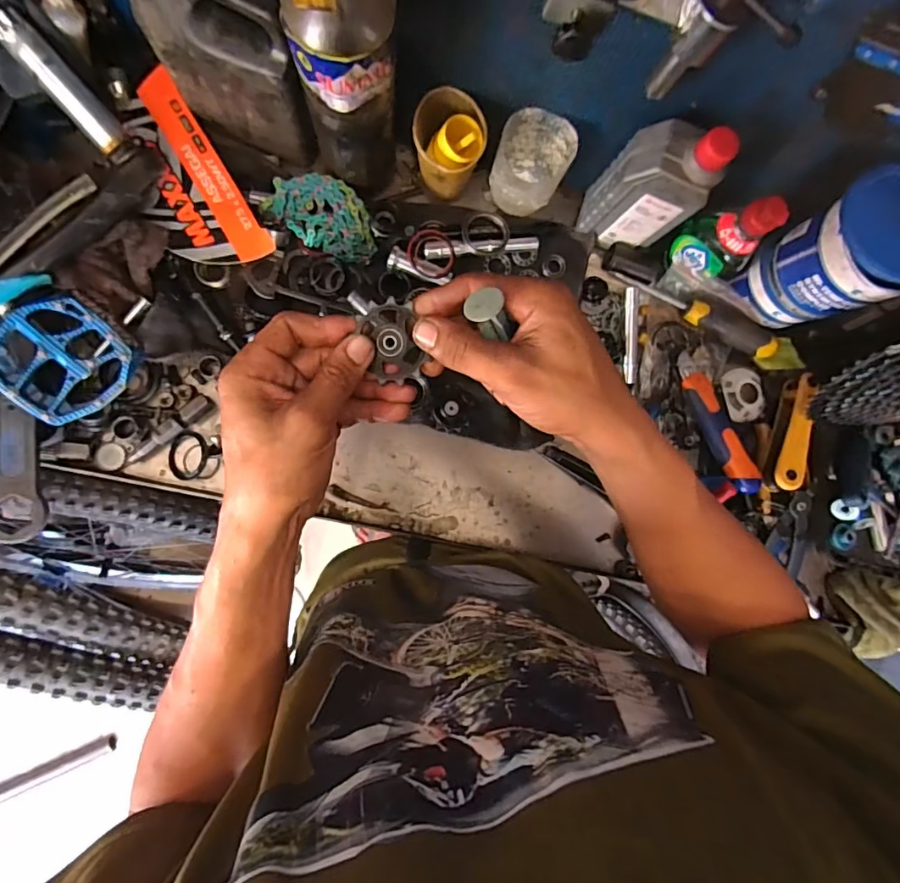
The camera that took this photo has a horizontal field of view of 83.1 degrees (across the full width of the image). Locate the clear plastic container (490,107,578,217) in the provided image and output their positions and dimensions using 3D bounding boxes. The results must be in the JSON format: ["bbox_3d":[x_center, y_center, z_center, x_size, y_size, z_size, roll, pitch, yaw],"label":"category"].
[{"bbox_3d":[0.080,-0.279,0.521,0.070,0.084,0.066,0,87,-8],"label":"clear plastic container"}]

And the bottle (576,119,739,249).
[{"bbox_3d":[0.196,-0.247,0.496,0.081,0.162,0.050,23,84,-6],"label":"bottle"}]

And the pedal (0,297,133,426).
[{"bbox_3d":[-0.355,-0.073,0.464,0.104,0.017,0.097,-49,122,-13],"label":"pedal"}]

